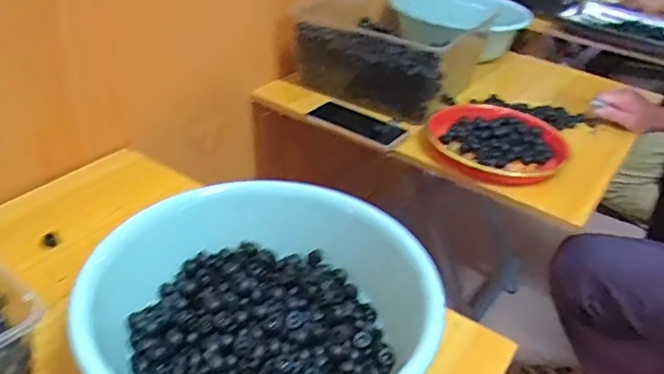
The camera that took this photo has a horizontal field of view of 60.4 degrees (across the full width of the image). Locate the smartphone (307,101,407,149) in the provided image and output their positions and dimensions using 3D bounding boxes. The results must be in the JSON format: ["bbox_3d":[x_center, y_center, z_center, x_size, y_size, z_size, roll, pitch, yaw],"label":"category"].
[{"bbox_3d":[0.044,-0.108,0.959,0.155,0.017,0.074,29,46,24],"label":"smartphone"}]

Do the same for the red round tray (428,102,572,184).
[{"bbox_3d":[0.271,-0.068,0.941,0.221,0.051,0.221,5,34,-3],"label":"red round tray"}]

